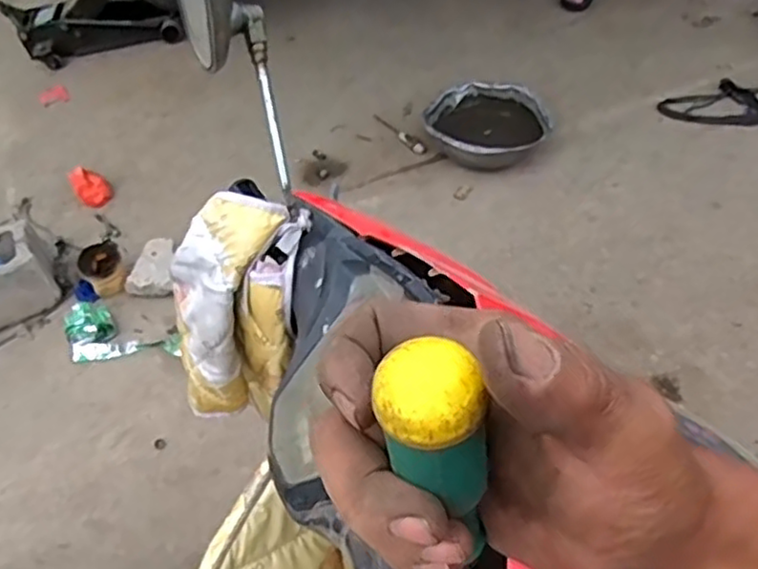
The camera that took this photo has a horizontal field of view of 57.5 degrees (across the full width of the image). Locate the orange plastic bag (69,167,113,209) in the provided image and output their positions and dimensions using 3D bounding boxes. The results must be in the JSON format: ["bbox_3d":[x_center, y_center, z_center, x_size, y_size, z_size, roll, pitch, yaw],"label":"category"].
[{"bbox_3d":[-0.754,-0.258,1.812,0.090,0.065,0.105,-34,57,-20],"label":"orange plastic bag"}]

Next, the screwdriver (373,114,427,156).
[{"bbox_3d":[0.054,-0.395,1.809,0.031,0.023,0.195,-35,55,-19],"label":"screwdriver"}]

